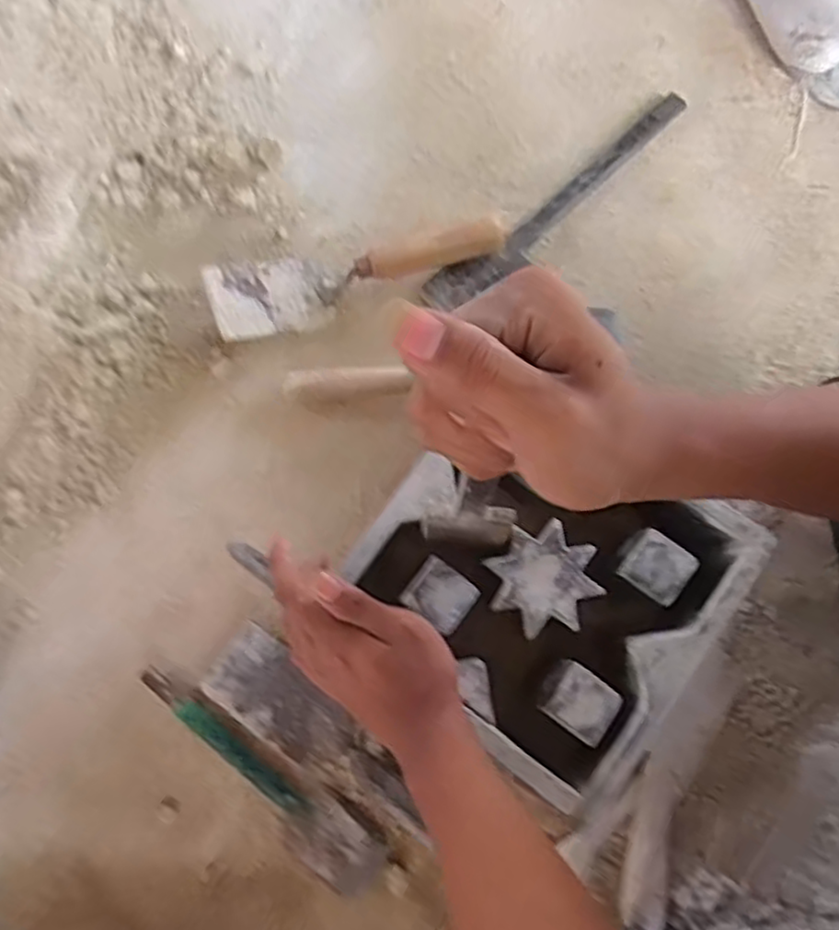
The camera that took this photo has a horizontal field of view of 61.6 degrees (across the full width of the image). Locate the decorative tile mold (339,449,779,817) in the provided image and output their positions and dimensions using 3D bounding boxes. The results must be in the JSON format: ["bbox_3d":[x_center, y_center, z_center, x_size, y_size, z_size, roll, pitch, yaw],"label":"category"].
[{"bbox_3d":[0.087,0.074,0.483,0.222,0.027,0.215,39,81,8],"label":"decorative tile mold"}]

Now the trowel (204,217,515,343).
[{"bbox_3d":[-0.055,-0.180,0.633,0.259,0.054,0.066,-22,78,-3],"label":"trowel"}]

